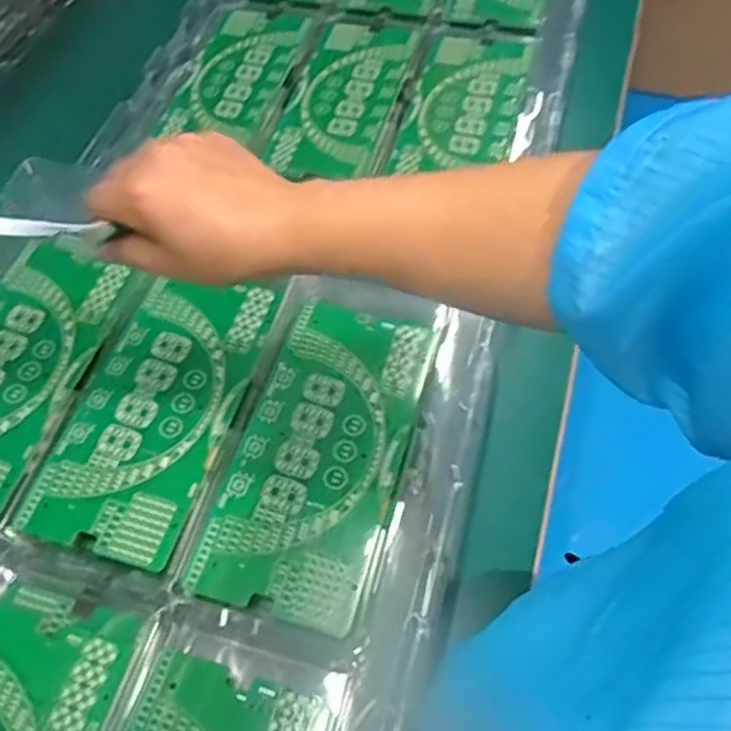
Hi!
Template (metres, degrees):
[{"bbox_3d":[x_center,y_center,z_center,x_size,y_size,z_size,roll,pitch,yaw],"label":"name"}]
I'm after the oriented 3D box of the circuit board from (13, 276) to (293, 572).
[{"bbox_3d":[-0.155,0.024,0.532,0.113,0.005,0.239,15,60,8],"label":"circuit board"}]

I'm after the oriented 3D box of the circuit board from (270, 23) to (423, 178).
[{"bbox_3d":[-0.019,-0.294,0.753,0.107,0.009,0.228,13,66,13],"label":"circuit board"}]

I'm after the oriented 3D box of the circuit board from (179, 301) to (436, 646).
[{"bbox_3d":[-0.031,0.059,0.506,0.113,0.004,0.237,14,60,9],"label":"circuit board"}]

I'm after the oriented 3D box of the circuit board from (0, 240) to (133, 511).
[{"bbox_3d":[-0.280,0.001,0.552,0.106,0.005,0.238,13,60,8],"label":"circuit board"}]

